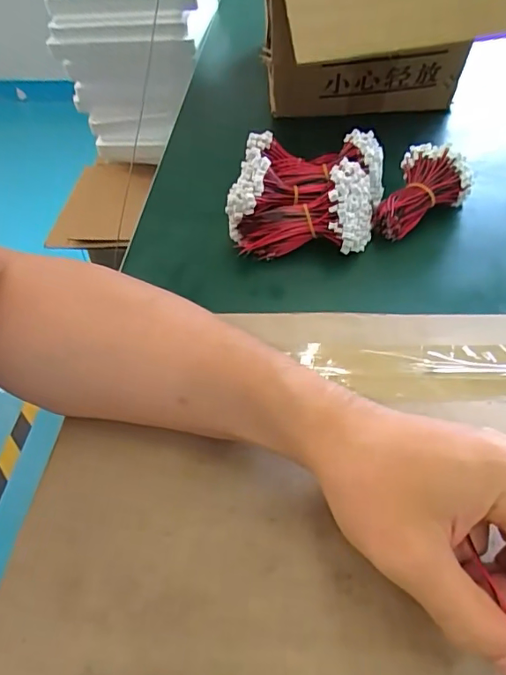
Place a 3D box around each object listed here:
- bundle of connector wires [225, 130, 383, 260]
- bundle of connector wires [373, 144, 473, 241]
[{"bbox_3d":[0.047,-0.126,0.438,0.126,0.066,0.116,5,46,9],"label":"bundle of connector wires"},{"bbox_3d":[0.151,-0.124,0.436,0.067,0.057,0.090,19,50,21],"label":"bundle of connector wires"}]

